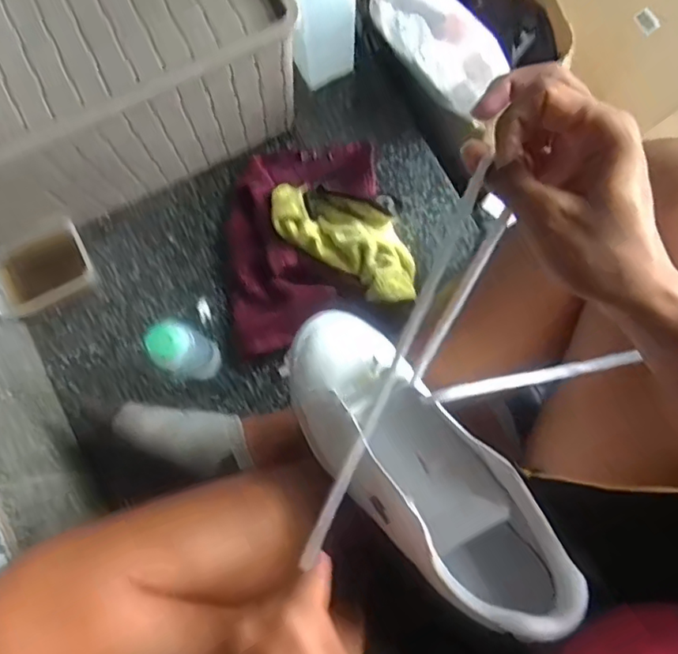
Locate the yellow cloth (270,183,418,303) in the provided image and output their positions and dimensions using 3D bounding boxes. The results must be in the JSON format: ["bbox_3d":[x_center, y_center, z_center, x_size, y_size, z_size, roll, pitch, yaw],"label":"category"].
[{"bbox_3d":[0.011,-0.098,0.614,0.181,0.042,0.086,38,82,7],"label":"yellow cloth"}]

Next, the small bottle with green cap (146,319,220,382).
[{"bbox_3d":[-0.148,0.026,0.560,0.035,0.143,0.043,22,80,5],"label":"small bottle with green cap"}]

